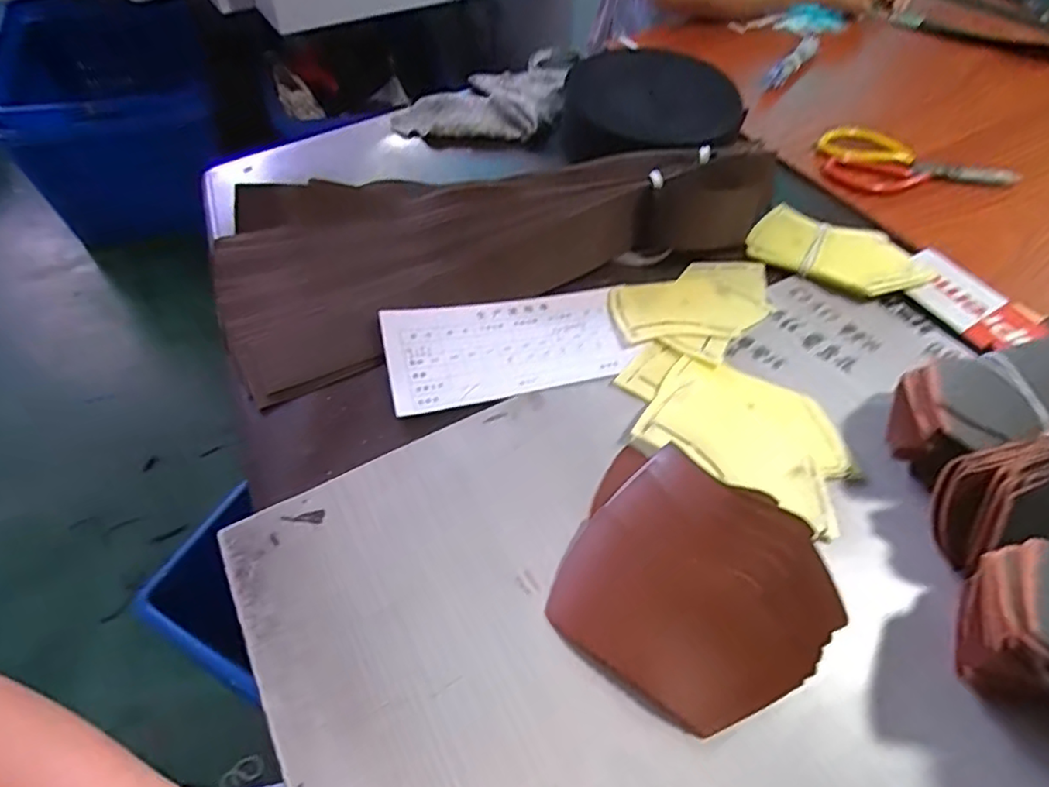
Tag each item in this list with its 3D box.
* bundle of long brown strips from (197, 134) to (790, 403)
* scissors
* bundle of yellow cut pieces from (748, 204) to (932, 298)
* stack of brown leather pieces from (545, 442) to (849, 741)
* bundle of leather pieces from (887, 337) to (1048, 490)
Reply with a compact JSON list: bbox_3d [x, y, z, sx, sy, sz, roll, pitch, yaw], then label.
[{"bbox_3d":[-0.025,-0.168,0.521,0.478,0.058,0.228,-19,56,-17],"label":"bundle of long brown strips"},{"bbox_3d":[0.427,-0.248,0.642,0.207,0.029,0.077,3,52,-2],"label":"scissors"},{"bbox_3d":[0.280,-0.125,0.536,0.145,0.020,0.079,29,56,17],"label":"bundle of yellow cut pieces"},{"bbox_3d":[0.098,0.108,0.345,0.151,0.032,0.130,34,57,20],"label":"stack of brown leather pieces"},{"bbox_3d":[0.323,0.012,0.413,0.160,0.061,0.077,-11,54,-12],"label":"bundle of leather pieces"}]

